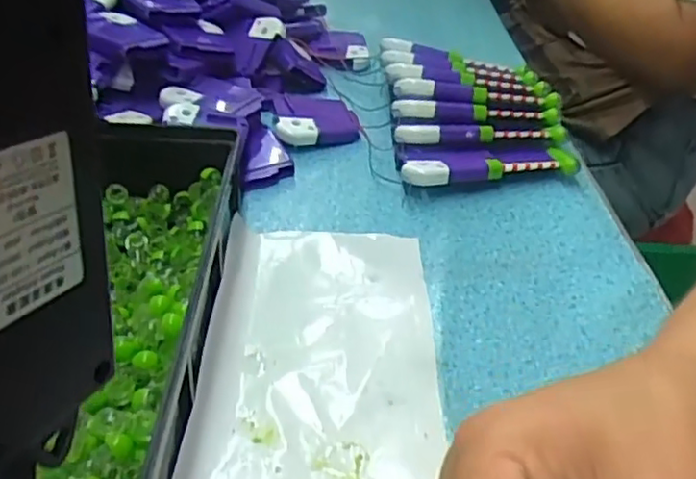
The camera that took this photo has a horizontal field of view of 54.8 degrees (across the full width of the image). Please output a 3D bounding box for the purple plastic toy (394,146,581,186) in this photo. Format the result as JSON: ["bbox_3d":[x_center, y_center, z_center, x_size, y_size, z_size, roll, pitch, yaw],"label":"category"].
[{"bbox_3d":[0.092,-0.049,0.445,0.118,0.021,0.031,-8,42,-14],"label":"purple plastic toy"}]

